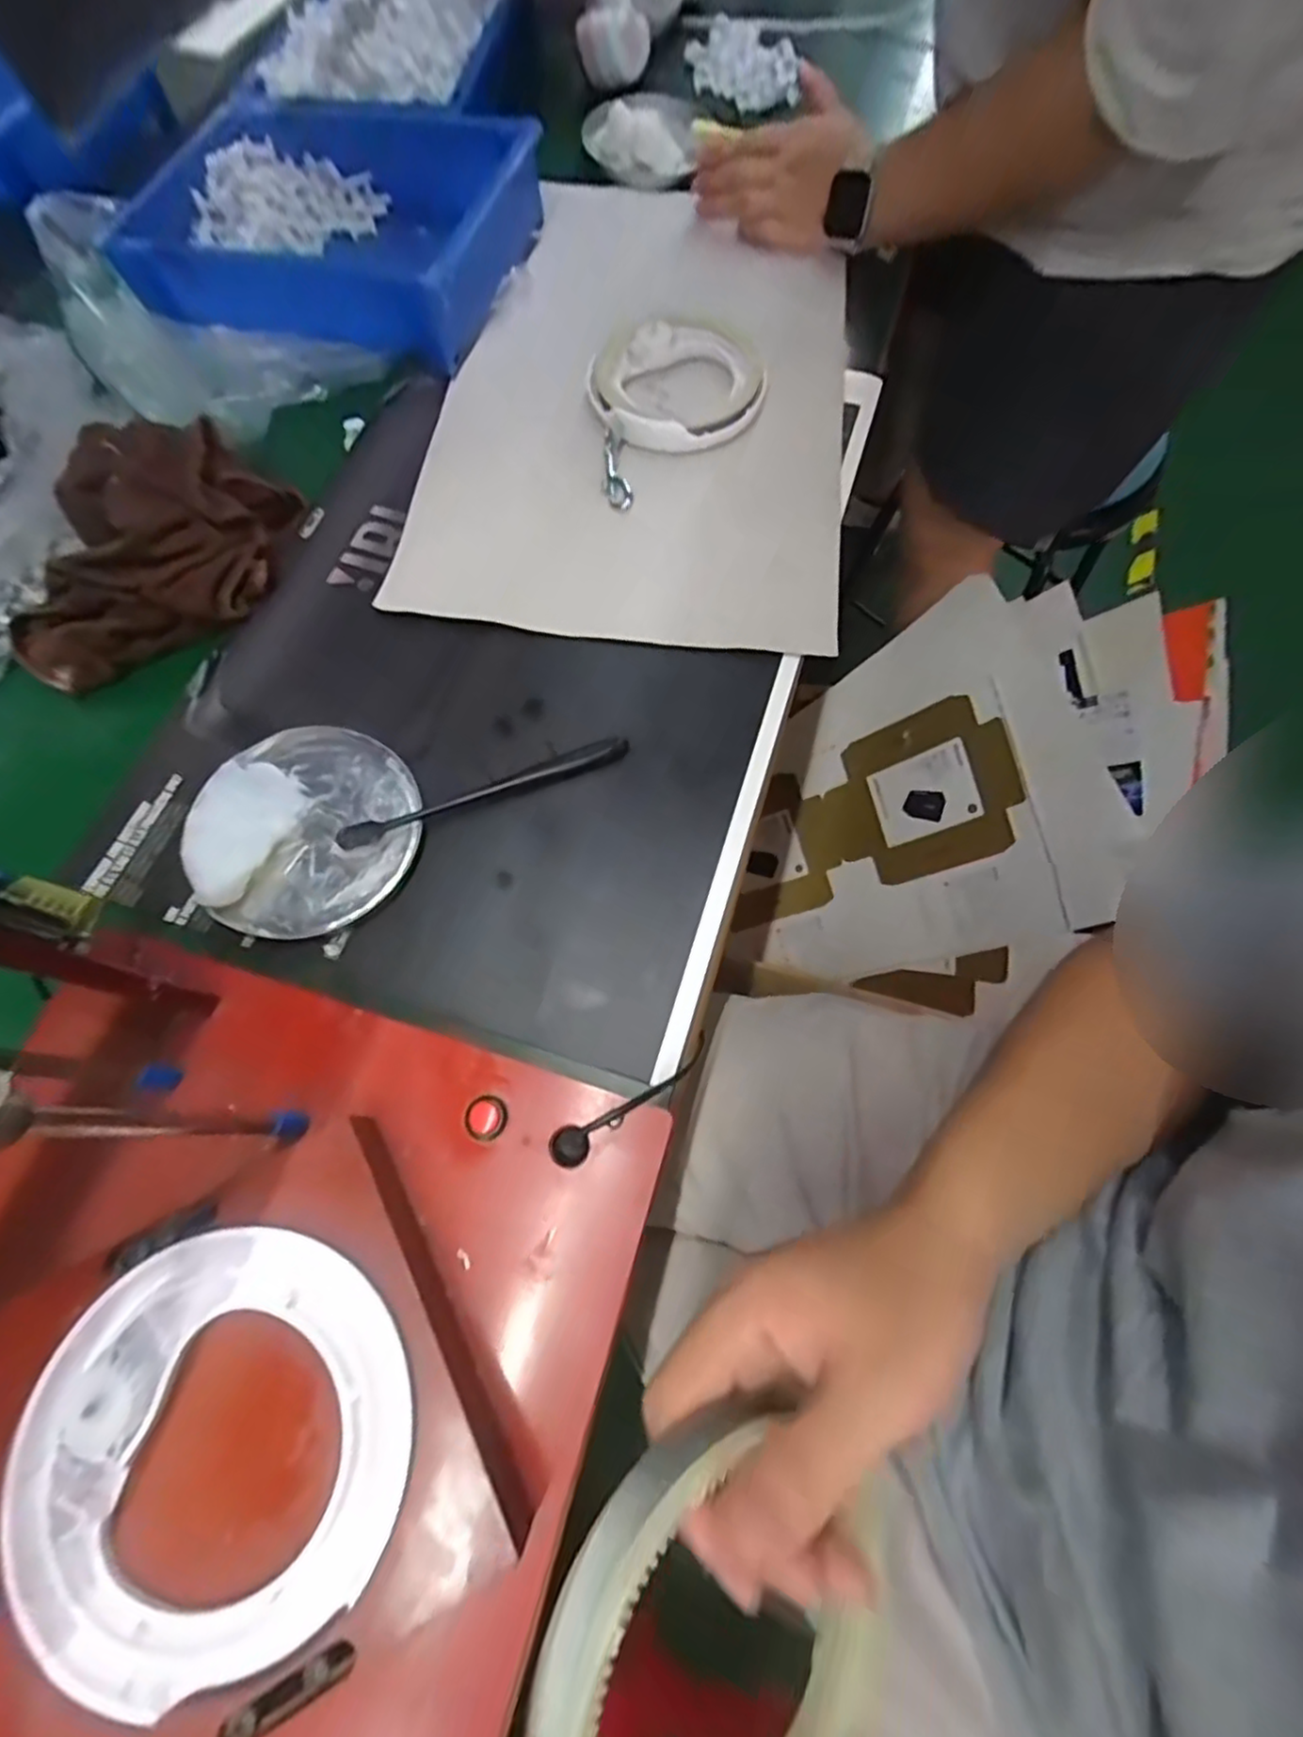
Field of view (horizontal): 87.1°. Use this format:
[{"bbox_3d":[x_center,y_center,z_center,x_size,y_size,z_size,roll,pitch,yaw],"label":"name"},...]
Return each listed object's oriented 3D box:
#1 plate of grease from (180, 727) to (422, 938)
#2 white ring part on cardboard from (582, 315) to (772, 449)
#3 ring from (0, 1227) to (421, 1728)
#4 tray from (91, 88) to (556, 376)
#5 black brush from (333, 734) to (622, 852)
[{"bbox_3d":[-0.202,-0.025,0.399,0.126,0.016,0.125,0,71,0],"label":"plate of grease"},{"bbox_3d":[0.024,-0.378,0.524,0.128,0.019,0.135,0,71,0],"label":"white ring part on cardboard"},{"bbox_3d":[-0.154,0.202,0.237,0.134,0.013,0.133,0,69,0],"label":"ring"},{"bbox_3d":[-0.256,-0.515,0.544,0.299,0.047,0.240,13,72,5],"label":"tray"},{"bbox_3d":[-0.096,-0.047,0.408,0.174,0.017,0.016,-22,72,-7],"label":"black brush"}]

